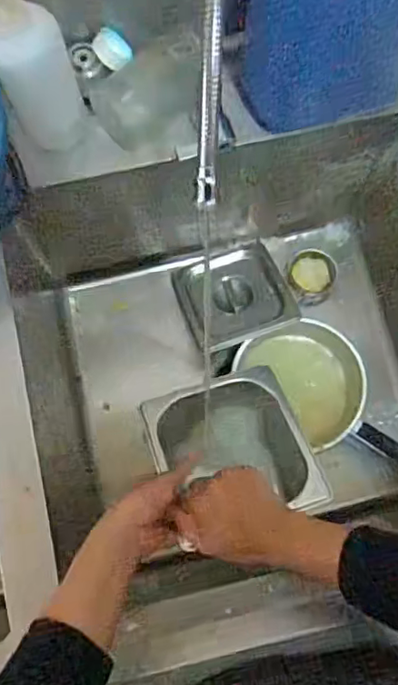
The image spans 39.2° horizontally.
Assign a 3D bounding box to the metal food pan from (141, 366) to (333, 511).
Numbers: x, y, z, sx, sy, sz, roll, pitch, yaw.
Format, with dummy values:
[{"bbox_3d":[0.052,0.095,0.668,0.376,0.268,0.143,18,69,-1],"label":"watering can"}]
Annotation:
[{"bbox_3d":[0.036,0.121,0.628,0.170,0.095,0.144,-12,78,-4],"label":"metal food pan"}]

